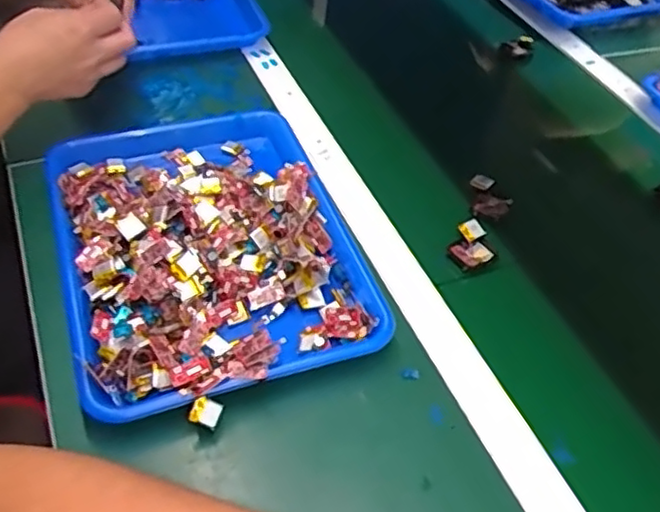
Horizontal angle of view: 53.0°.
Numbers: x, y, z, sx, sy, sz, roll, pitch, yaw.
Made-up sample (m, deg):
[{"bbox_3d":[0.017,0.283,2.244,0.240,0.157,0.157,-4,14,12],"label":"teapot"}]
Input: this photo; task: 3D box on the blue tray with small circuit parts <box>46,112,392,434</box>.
[{"bbox_3d":[-0.118,-0.017,0.607,0.263,0.049,0.333,-13,50,-18],"label":"blue tray with small circuit parts"}]

